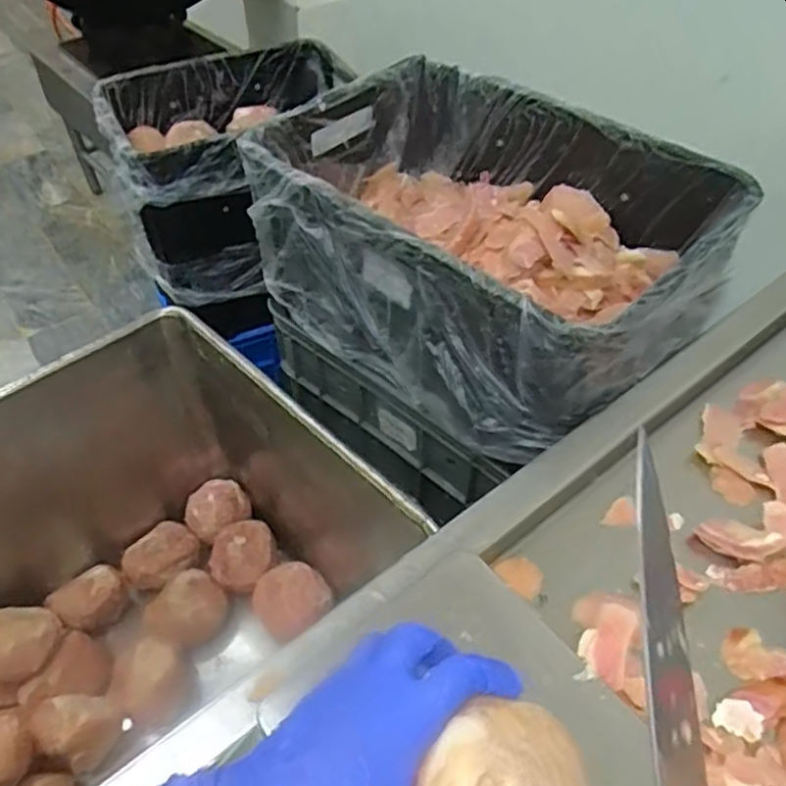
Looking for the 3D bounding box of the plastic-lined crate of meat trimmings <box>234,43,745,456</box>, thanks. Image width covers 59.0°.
[{"bbox_3d":[0.110,-0.185,0.852,0.511,0.205,0.364,32,55,25],"label":"plastic-lined crate of meat trimmings"}]

